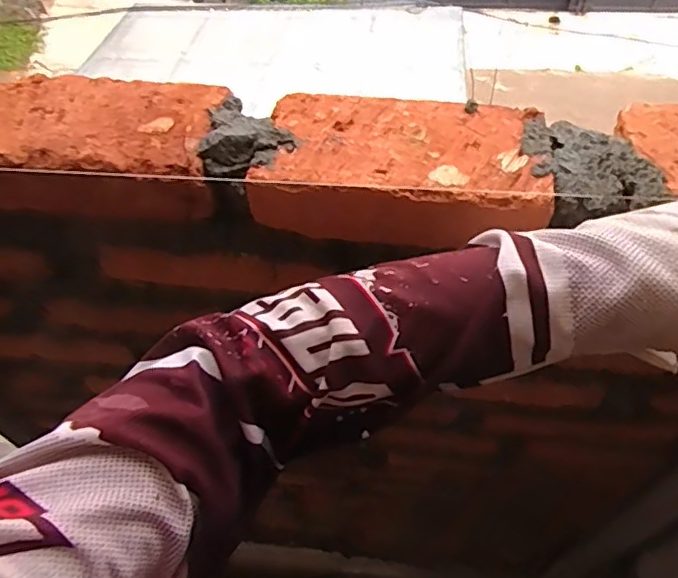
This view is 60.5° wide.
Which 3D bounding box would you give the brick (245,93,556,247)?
[{"bbox_3d":[0.043,-0.080,0.394,0.185,0.046,0.104,8,55,9],"label":"brick"}]

